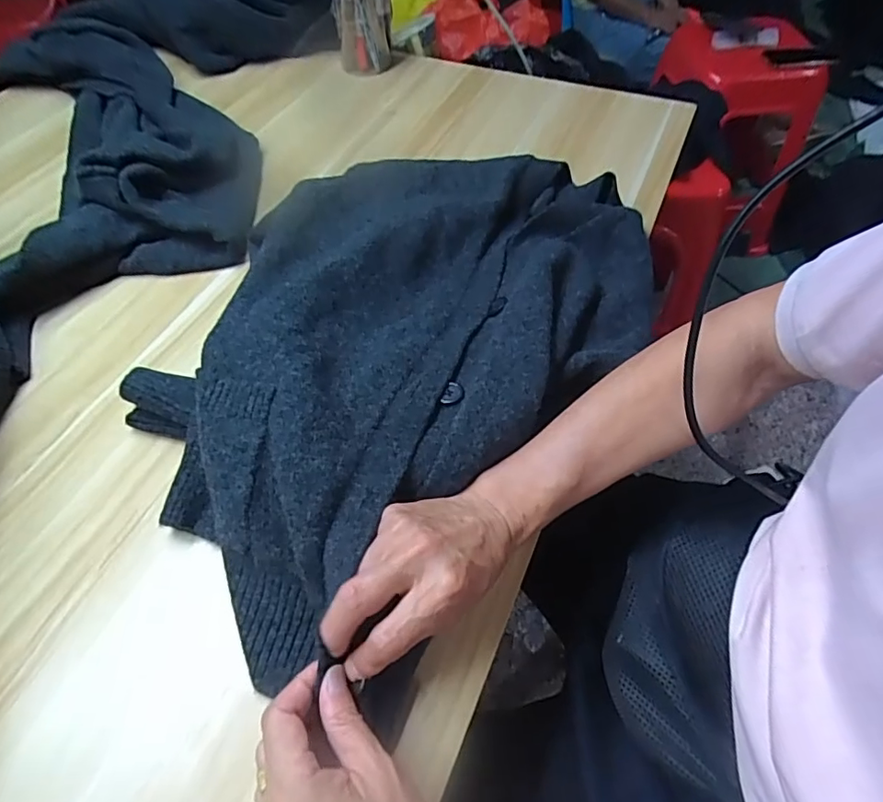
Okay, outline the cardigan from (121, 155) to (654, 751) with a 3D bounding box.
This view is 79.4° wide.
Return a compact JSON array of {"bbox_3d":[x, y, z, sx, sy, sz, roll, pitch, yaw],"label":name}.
[{"bbox_3d":[-0.030,-0.074,0.471,0.340,0.081,0.517,30,62,20],"label":"cardigan"}]

